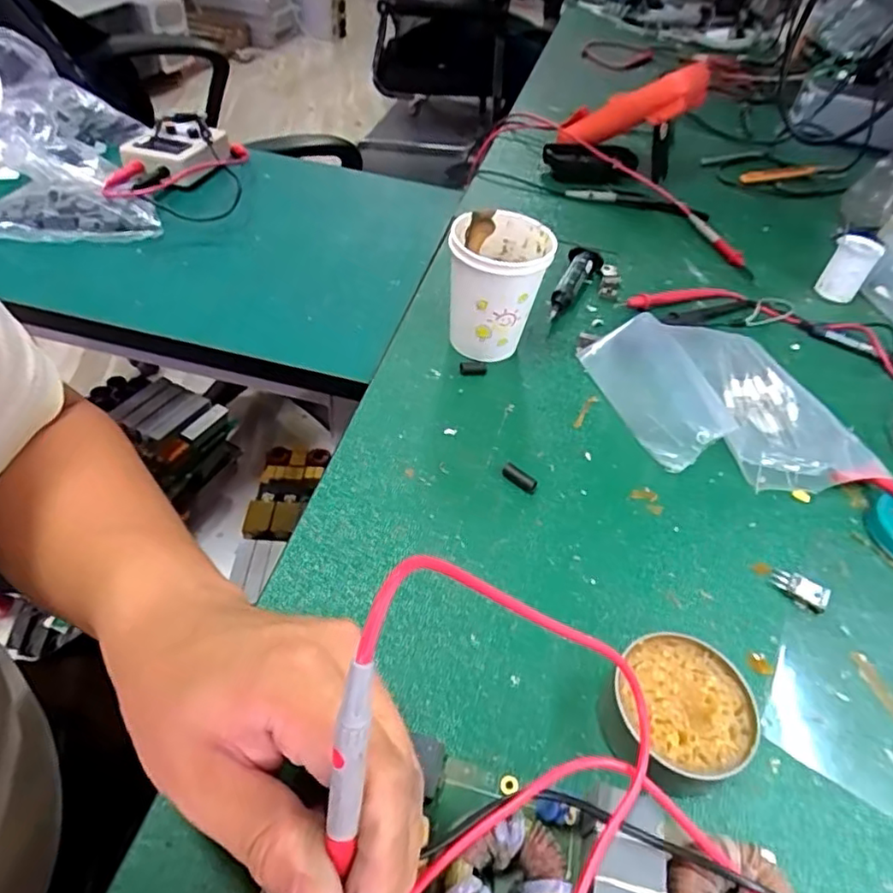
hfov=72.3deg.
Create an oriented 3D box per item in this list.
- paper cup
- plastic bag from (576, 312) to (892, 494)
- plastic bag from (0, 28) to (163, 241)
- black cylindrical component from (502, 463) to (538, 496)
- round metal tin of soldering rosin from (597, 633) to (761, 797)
[{"bbox_3d":[0.036,-0.114,0.454,0.068,0.094,0.073,4,46,-4],"label":"paper cup"},{"bbox_3d":[0.204,-0.035,0.442,0.150,0.033,0.171,-12,49,-18],"label":"plastic bag"},{"bbox_3d":[-0.373,-0.299,0.581,0.157,0.091,0.297,-19,52,-23],"label":"plastic bag"},{"bbox_3d":[0.046,0.020,0.386,0.024,0.009,0.010,33,51,22],"label":"black cylindrical component"},{"bbox_3d":[0.104,0.124,0.280,0.061,0.030,0.069,32,51,22],"label":"round metal tin of soldering rosin"}]

